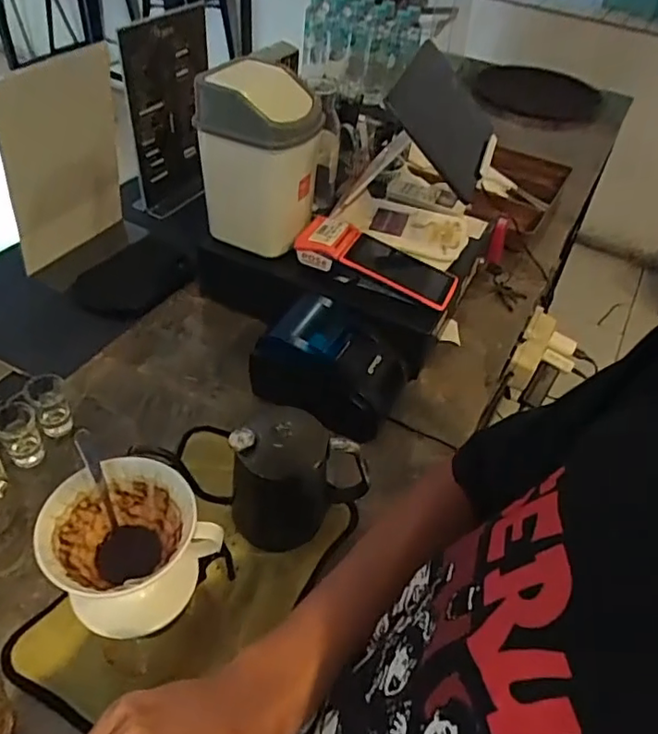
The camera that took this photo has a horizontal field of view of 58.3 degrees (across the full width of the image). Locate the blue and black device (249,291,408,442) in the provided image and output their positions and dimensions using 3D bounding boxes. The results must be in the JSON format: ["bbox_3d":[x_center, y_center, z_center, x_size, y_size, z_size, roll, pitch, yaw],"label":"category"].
[{"bbox_3d":[0.005,-0.004,0.772,0.177,0.108,0.125,19,46,13],"label":"blue and black device"}]

